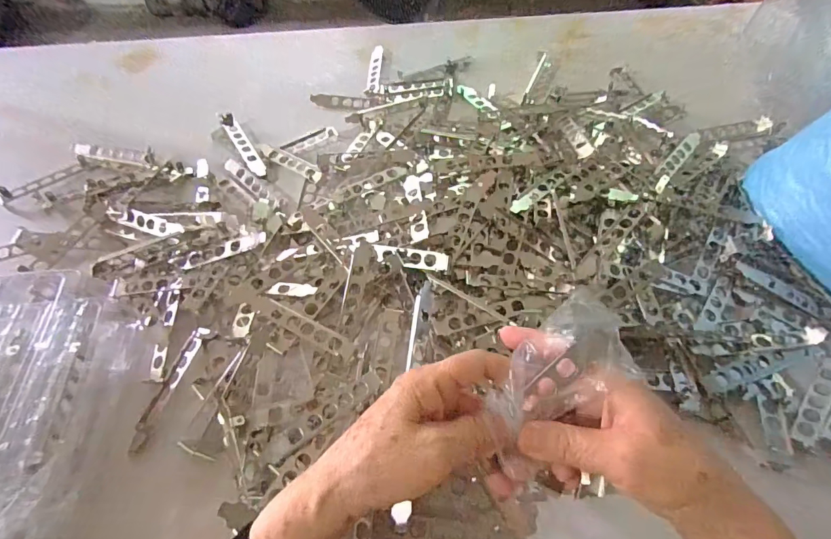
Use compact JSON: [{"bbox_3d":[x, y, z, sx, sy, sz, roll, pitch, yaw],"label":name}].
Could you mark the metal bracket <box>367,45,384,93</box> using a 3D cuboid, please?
[{"bbox_3d":[-0.061,-0.300,0.645,0.019,0.008,0.106,1,59,1],"label":"metal bracket"}]

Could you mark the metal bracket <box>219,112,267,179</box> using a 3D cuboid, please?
[{"bbox_3d":[-0.222,-0.163,0.555,0.019,0.010,0.126,-29,63,-16],"label":"metal bracket"}]

